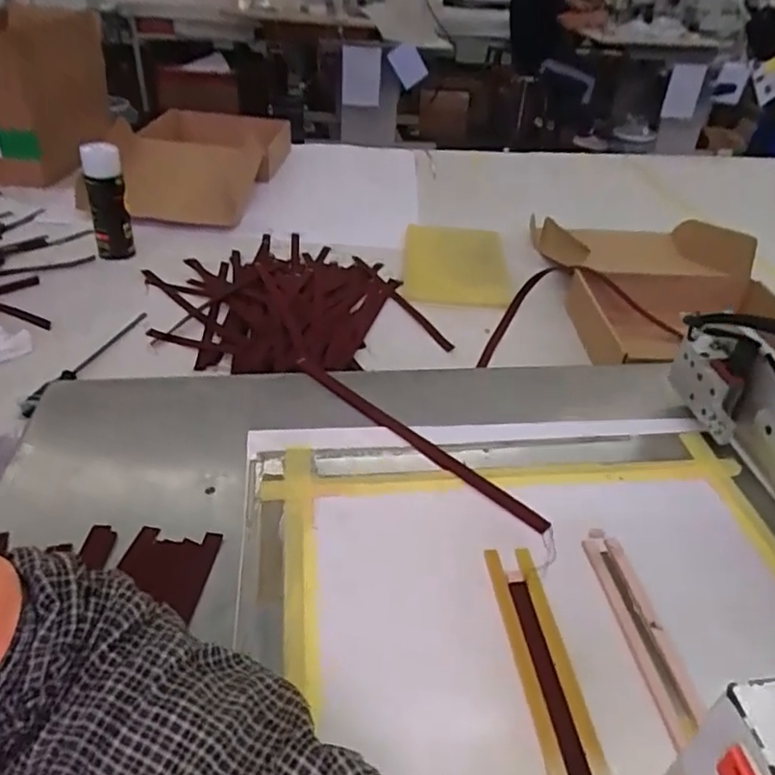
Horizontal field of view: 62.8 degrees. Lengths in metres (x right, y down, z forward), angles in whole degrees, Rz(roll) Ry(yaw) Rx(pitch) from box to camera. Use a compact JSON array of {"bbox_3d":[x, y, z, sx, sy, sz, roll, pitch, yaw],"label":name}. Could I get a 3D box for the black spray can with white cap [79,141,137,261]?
[{"bbox_3d":[-0.487,-0.319,1.109,0.064,0.194,0.055,-13,39,-21],"label":"black spray can with white cap"}]

